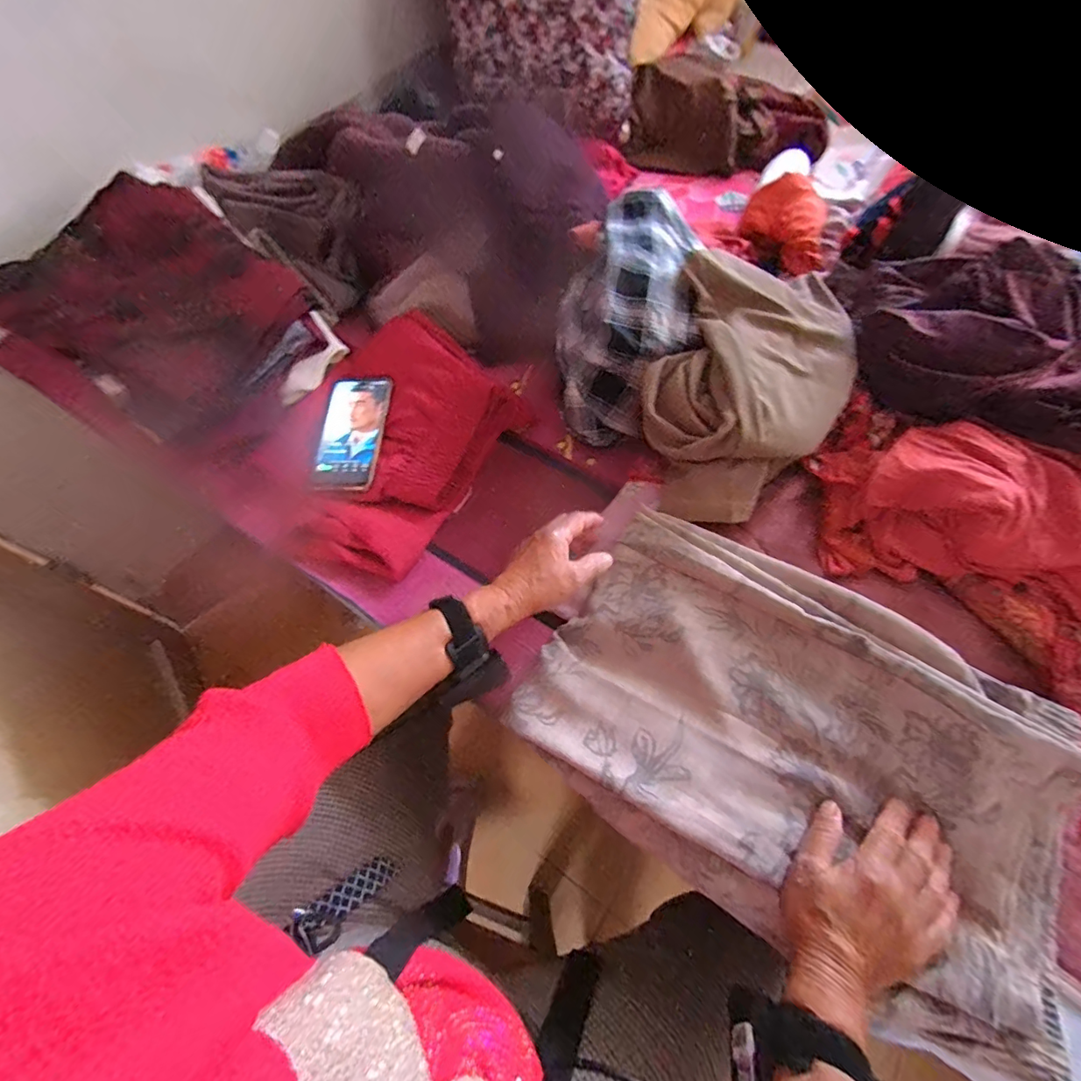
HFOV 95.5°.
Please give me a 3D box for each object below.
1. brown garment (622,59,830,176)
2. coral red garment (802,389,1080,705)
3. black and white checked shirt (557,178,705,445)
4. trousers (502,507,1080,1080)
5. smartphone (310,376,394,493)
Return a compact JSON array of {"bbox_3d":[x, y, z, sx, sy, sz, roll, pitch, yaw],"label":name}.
[{"bbox_3d":[0.352,-0.771,0.909,0.383,0.126,0.137,3,63,2],"label":"brown garment"},{"bbox_3d":[0.456,-0.012,0.490,0.352,0.083,0.224,31,67,15],"label":"coral red garment"},{"bbox_3d":[0.106,-0.282,0.592,0.168,0.072,0.328,15,89,8],"label":"black and white checked shirt"},{"bbox_3d":[0.212,0.173,0.450,0.463,0.062,0.297,34,76,16],"label":"trousers"},{"bbox_3d":[-0.230,-0.131,0.598,0.078,0.016,0.177,0,63,0],"label":"smartphone"}]

